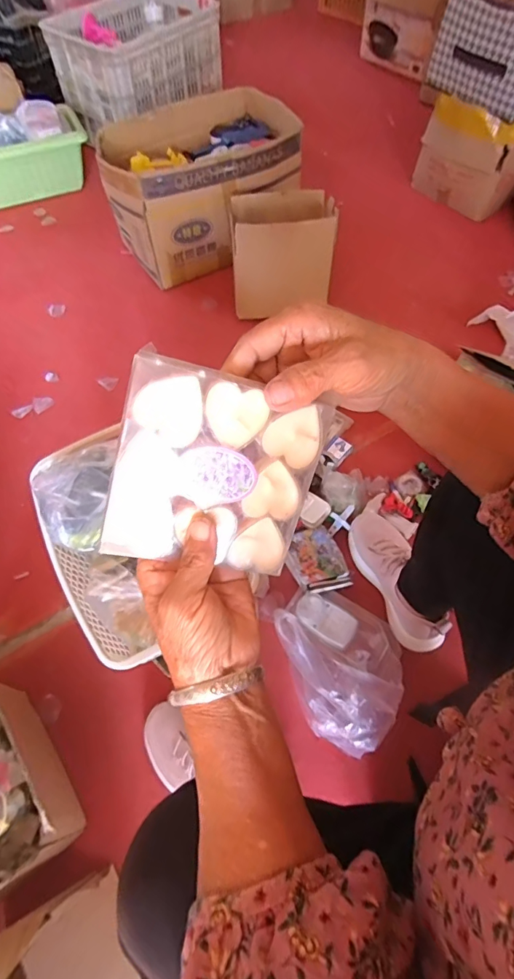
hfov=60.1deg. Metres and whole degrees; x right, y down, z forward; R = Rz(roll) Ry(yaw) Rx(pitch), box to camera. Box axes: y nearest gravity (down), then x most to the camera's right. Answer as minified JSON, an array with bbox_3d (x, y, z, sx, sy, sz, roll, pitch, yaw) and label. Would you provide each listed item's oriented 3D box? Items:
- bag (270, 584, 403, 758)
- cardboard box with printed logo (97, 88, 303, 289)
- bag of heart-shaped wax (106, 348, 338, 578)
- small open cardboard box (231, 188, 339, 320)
[{"bbox_3d":[0.142,0.269,0.702,0.177,0.055,0.238,-17,62,-8],"label":"bag"},{"bbox_3d":[-0.133,-0.794,1.153,0.477,0.239,0.329,-21,62,-11],"label":"cardboard box with printed logo"},{"bbox_3d":[-0.023,-0.009,0.264,0.115,0.114,0.011,12,17,-18],"label":"bag of heart-shaped wax"},{"bbox_3d":[0.057,-0.556,1.020,0.220,0.176,0.193,-3,61,0],"label":"small open cardboard box"}]

